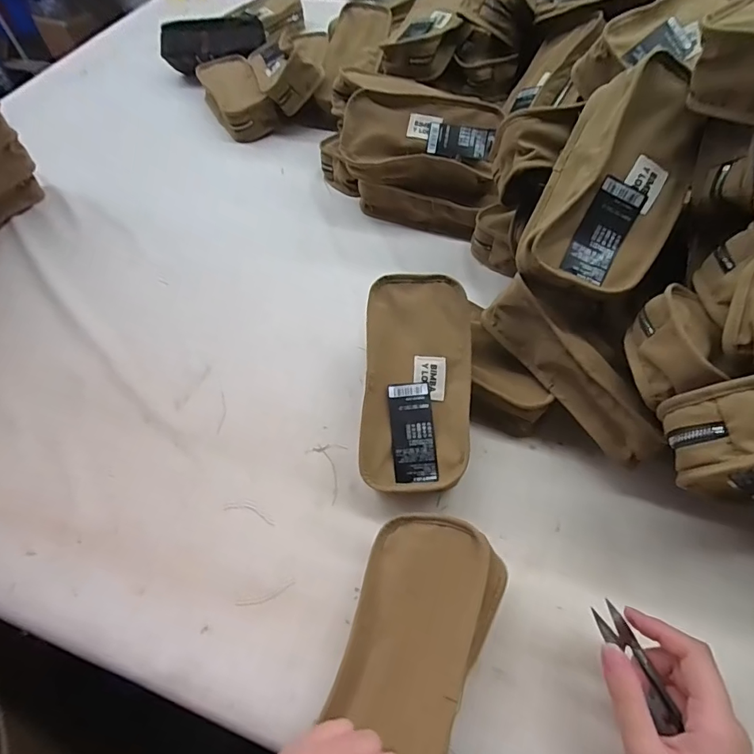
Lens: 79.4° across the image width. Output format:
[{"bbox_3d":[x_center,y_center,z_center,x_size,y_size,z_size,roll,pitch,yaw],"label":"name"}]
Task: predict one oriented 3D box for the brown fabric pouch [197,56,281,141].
[{"bbox_3d":[-0.241,-0.475,0.776,0.088,0.066,0.188,-25,59,-12],"label":"brown fabric pouch"}]

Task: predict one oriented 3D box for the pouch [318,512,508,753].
[{"bbox_3d":[0.021,0.173,0.281,0.092,0.048,0.176,16,59,13],"label":"pouch"}]

